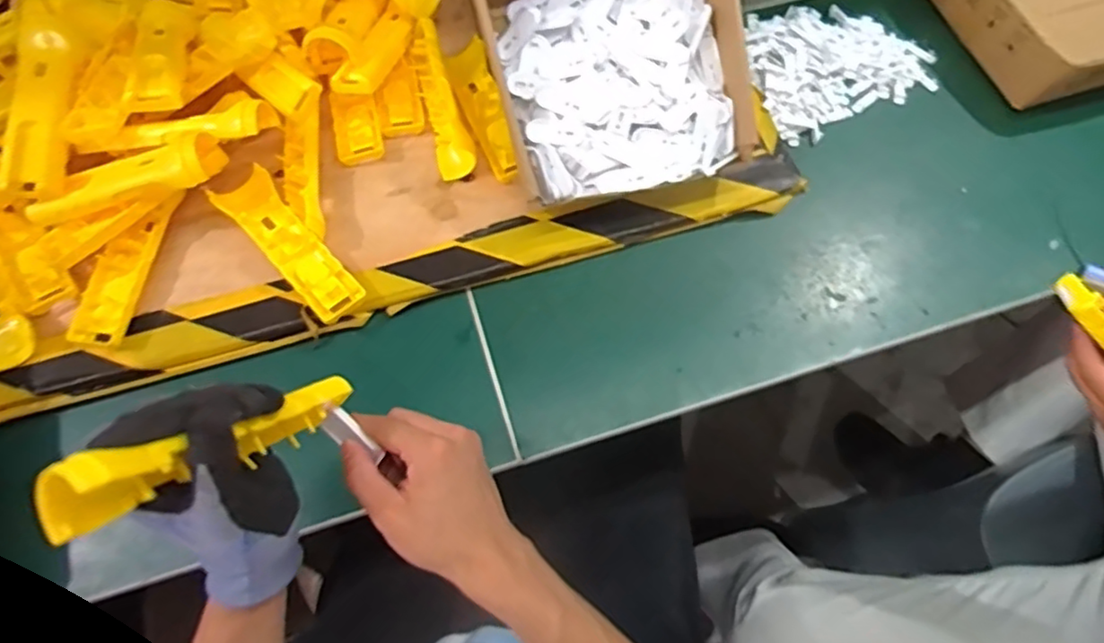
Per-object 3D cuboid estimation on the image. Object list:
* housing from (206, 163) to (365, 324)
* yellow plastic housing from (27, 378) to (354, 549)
[{"bbox_3d":[-0.228,-0.064,0.552,0.155,0.045,0.048,43,73,14],"label":"housing"},{"bbox_3d":[-0.186,0.068,0.351,0.020,0.052,0.166,47,31,15],"label":"yellow plastic housing"}]

